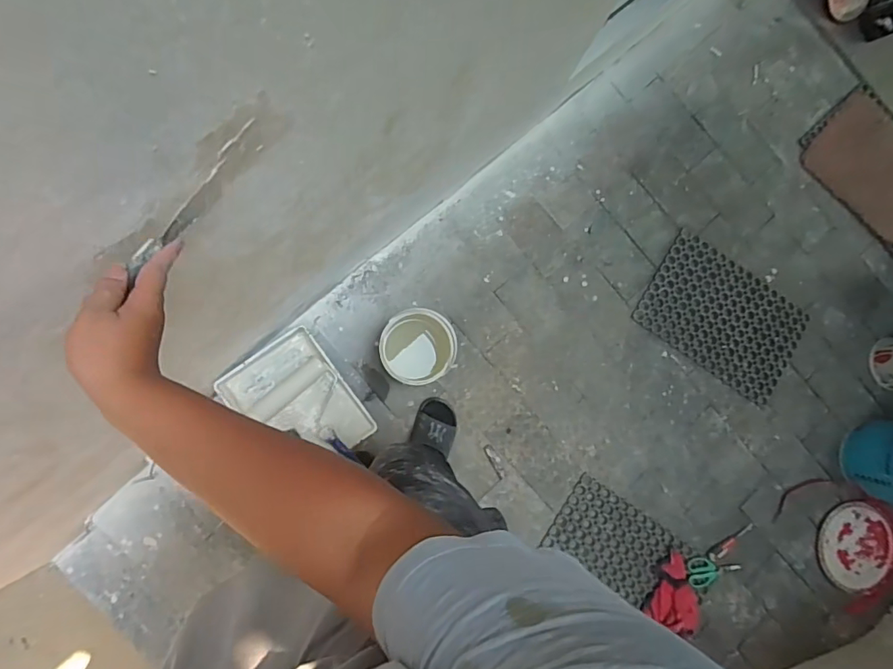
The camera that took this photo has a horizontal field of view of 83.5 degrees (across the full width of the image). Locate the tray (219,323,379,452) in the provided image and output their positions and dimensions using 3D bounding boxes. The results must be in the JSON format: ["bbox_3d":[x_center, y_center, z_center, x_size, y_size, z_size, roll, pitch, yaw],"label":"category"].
[{"bbox_3d":[-0.407,0.194,1.372,0.281,0.060,0.361,-36,90,-11],"label":"tray"}]

